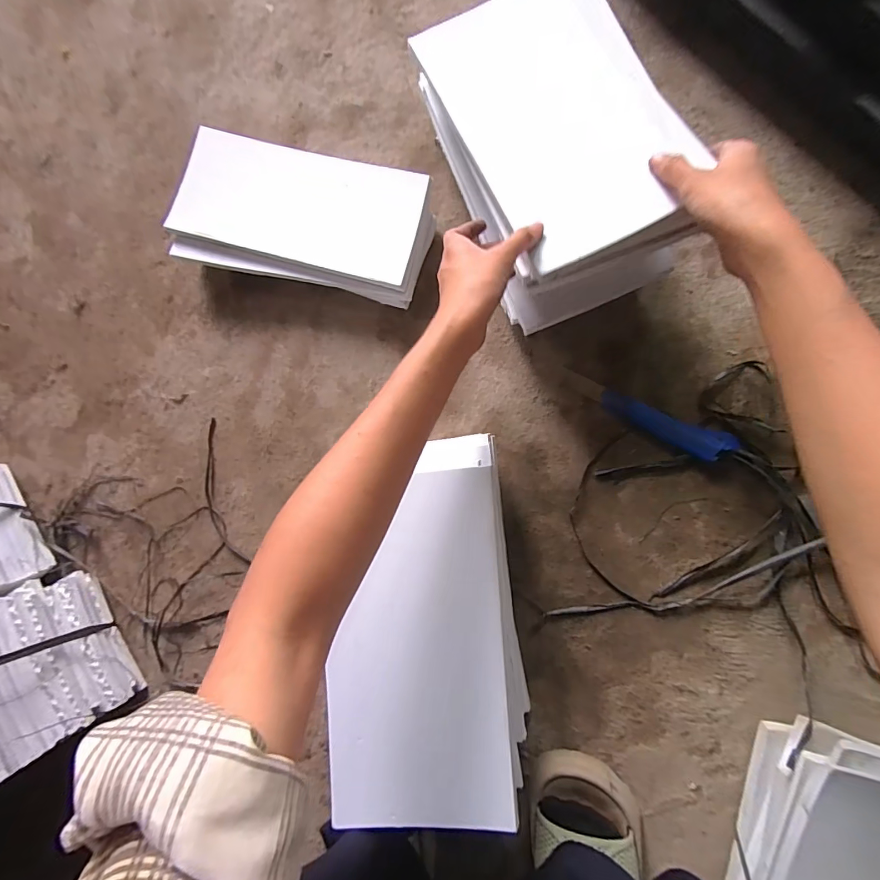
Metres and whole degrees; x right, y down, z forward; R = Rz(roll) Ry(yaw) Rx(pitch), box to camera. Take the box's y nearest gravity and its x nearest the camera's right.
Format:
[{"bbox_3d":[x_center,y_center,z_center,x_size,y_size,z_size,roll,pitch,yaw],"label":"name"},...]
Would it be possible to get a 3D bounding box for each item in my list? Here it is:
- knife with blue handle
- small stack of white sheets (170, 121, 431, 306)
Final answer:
[{"bbox_3d":[0.208,-0.026,0.436,0.181,0.012,0.030,26,91,9],"label":"knife with blue handle"},{"bbox_3d":[-0.151,-0.245,0.480,0.288,0.053,0.146,17,89,9],"label":"small stack of white sheets"}]

